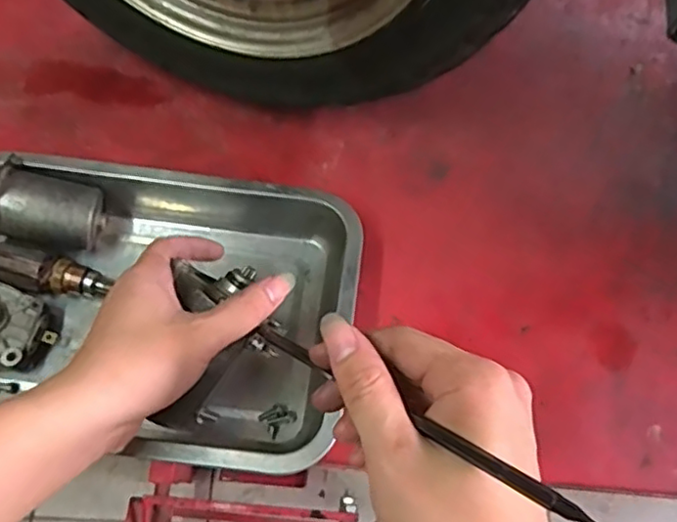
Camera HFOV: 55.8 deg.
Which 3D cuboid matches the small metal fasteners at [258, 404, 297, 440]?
[{"bbox_3d":[-0.043,0.113,0.461,0.023,0.004,0.019,-37,75,-15],"label":"small metal fasteners"}]

